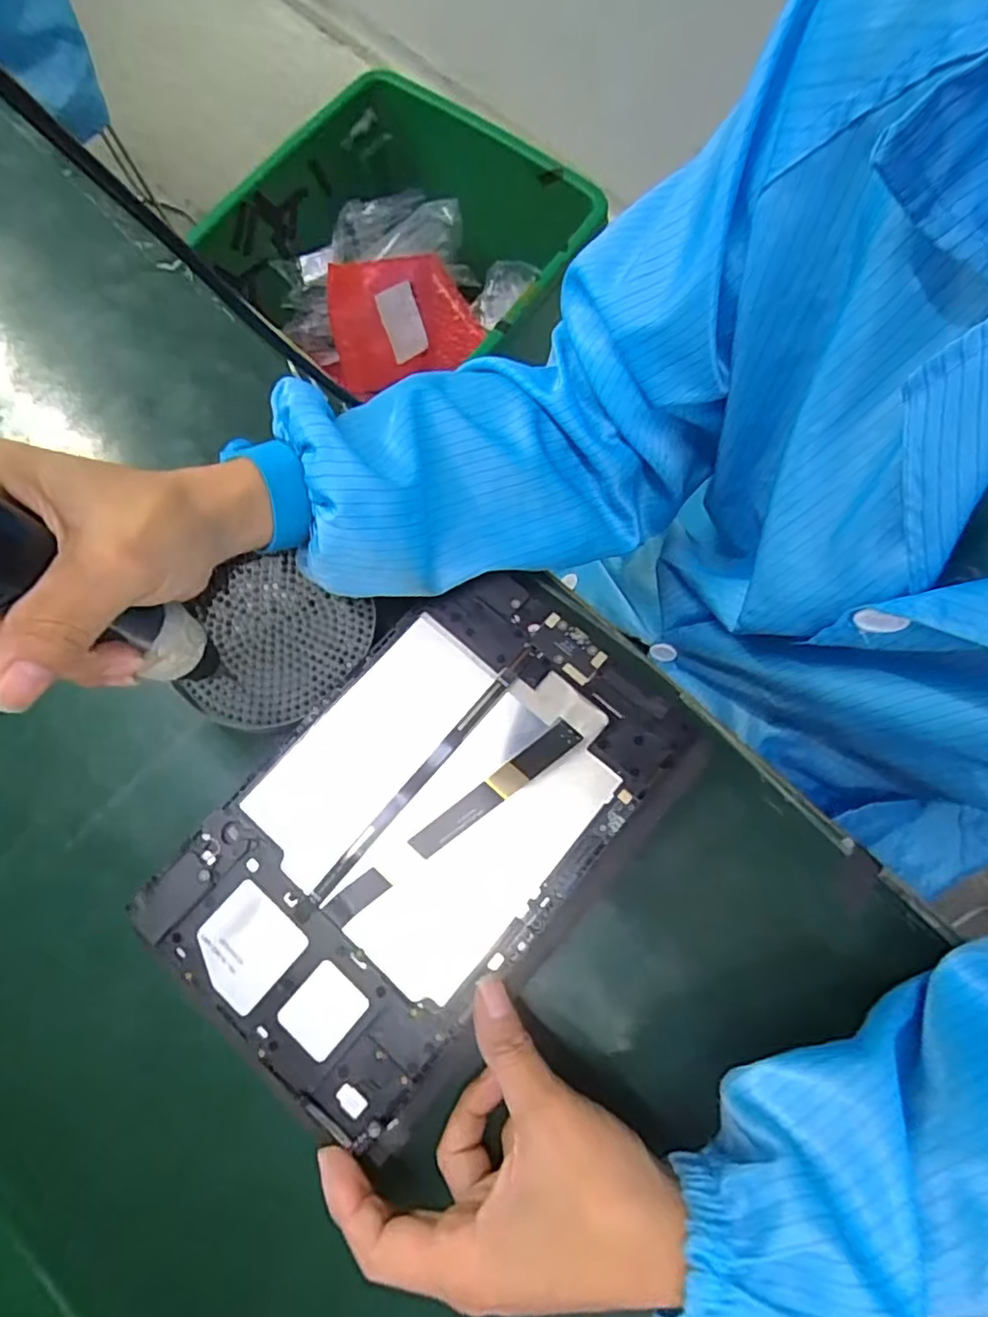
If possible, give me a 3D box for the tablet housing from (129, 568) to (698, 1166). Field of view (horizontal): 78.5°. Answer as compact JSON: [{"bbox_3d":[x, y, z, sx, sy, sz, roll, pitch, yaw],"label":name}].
[{"bbox_3d":[-0.029,0.077,0.289,0.155,0.013,0.244,41,80,8],"label":"tablet housing"}]

